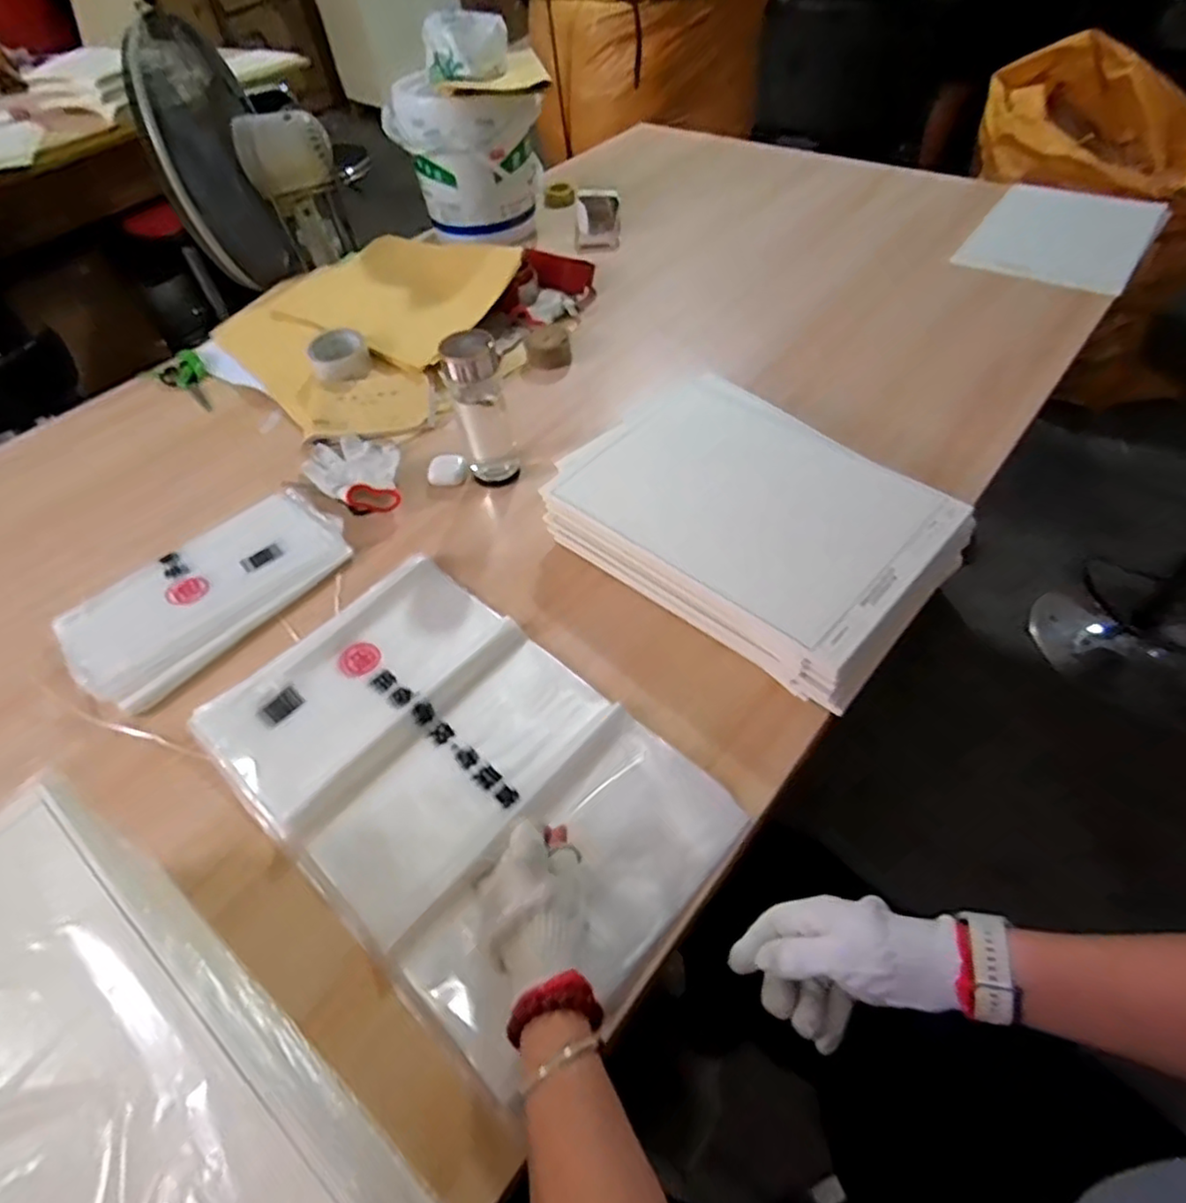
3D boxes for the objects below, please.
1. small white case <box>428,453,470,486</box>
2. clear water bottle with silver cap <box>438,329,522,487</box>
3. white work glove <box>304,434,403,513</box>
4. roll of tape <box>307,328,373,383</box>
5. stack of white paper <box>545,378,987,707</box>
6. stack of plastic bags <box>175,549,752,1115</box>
[{"bbox_3d":[-0.197,-0.180,0.907,0.054,0.017,0.048,-7,51,-1],"label":"small white case"},{"bbox_3d":[-0.139,-0.237,0.830,0.067,0.179,0.062,-8,51,-2],"label":"clear water bottle with silver cap"},{"bbox_3d":[-0.320,-0.186,0.893,0.106,0.036,0.190,-35,57,-22],"label":"white work glove"},{"bbox_3d":[-0.404,-0.396,1.063,0.086,0.047,0.082,-2,51,3],"label":"roll of tape"},{"bbox_3d":[0.173,-0.093,0.747,0.395,0.087,0.274,35,61,28],"label":"stack of white paper"},{"bbox_3d":[-0.133,0.152,0.624,0.461,0.020,0.289,35,63,27],"label":"stack of plastic bags"}]

